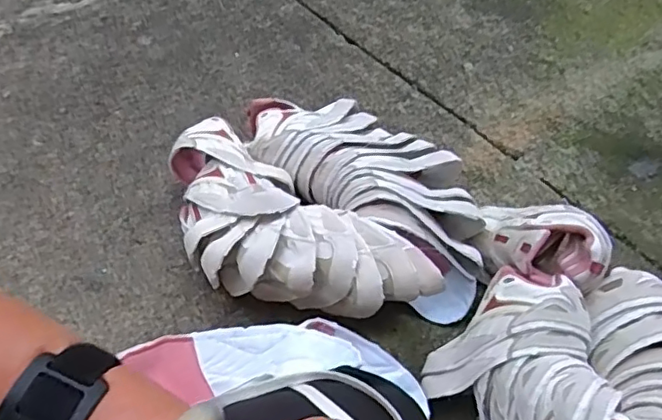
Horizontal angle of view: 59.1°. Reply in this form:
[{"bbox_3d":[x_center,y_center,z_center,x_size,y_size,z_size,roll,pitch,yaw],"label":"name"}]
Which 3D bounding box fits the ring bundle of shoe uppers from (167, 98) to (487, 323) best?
[{"bbox_3d":[-0.016,-0.008,0.961,0.454,0.179,0.427,-5,55,-9],"label":"ring bundle of shoe uppers"}]

